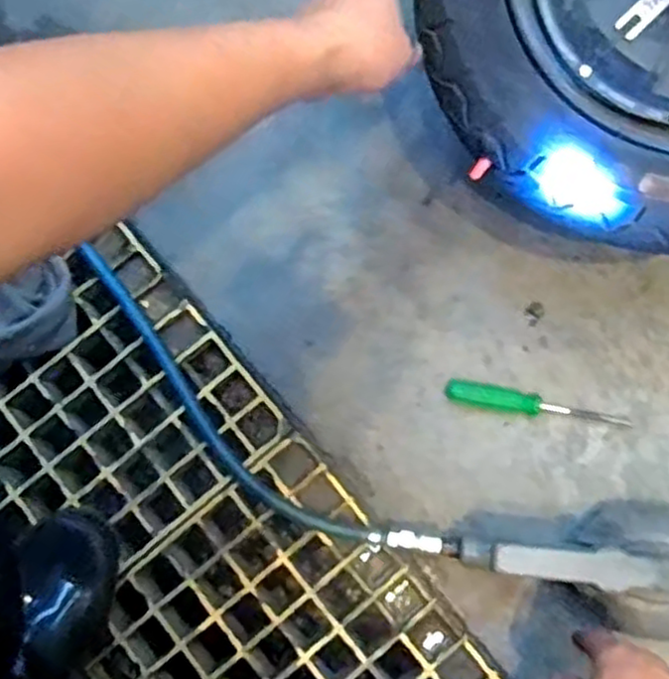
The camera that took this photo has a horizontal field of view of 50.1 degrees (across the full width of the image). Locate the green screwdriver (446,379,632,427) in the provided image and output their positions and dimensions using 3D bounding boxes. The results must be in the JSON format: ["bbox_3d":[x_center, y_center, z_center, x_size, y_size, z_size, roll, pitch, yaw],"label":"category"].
[{"bbox_3d":[0.179,0.059,0.628,0.159,0.019,0.019,11,80,3],"label":"green screwdriver"}]

